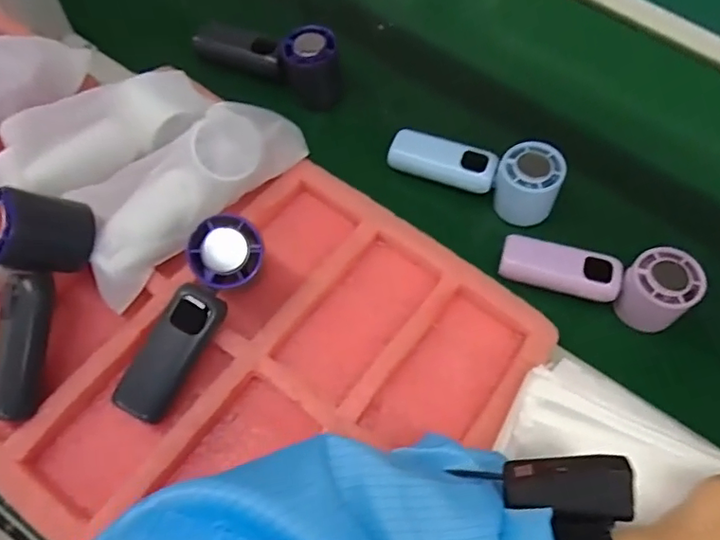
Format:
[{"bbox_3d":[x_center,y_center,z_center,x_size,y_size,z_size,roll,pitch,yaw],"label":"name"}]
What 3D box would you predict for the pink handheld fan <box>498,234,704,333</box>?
[{"bbox_3d":[0.197,-0.002,0.458,0.146,0.054,0.053,22,66,7],"label":"pink handheld fan"}]

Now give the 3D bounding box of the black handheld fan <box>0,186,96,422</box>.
[{"bbox_3d":[-0.229,0.025,0.374,0.060,0.053,0.156,7,86,0],"label":"black handheld fan"}]

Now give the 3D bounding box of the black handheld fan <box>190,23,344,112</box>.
[{"bbox_3d":[-0.090,-0.206,0.532,0.151,0.070,0.046,20,66,7],"label":"black handheld fan"}]

